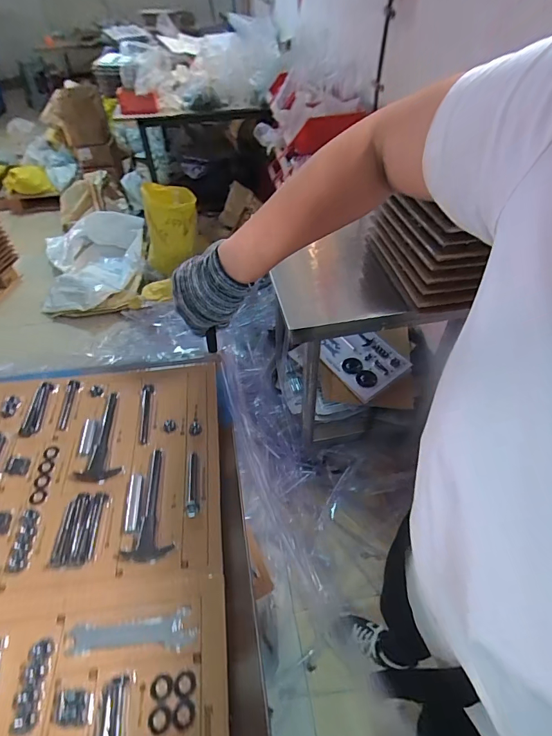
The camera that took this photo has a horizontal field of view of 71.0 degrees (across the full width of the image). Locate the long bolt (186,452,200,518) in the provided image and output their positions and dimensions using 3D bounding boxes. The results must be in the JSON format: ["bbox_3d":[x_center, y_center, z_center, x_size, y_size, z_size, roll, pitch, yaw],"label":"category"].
[{"bbox_3d":[-0.100,0.138,0.469,0.014,0.011,0.081,-5,47,-4],"label":"long bolt"}]

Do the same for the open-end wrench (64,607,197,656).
[{"bbox_3d":[-0.138,0.253,0.367,0.117,0.009,0.029,-6,47,-5],"label":"open-end wrench"}]

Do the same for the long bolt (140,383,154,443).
[{"bbox_3d":[-0.179,0.062,0.535,0.015,0.018,0.086,-7,48,-6],"label":"long bolt"}]

